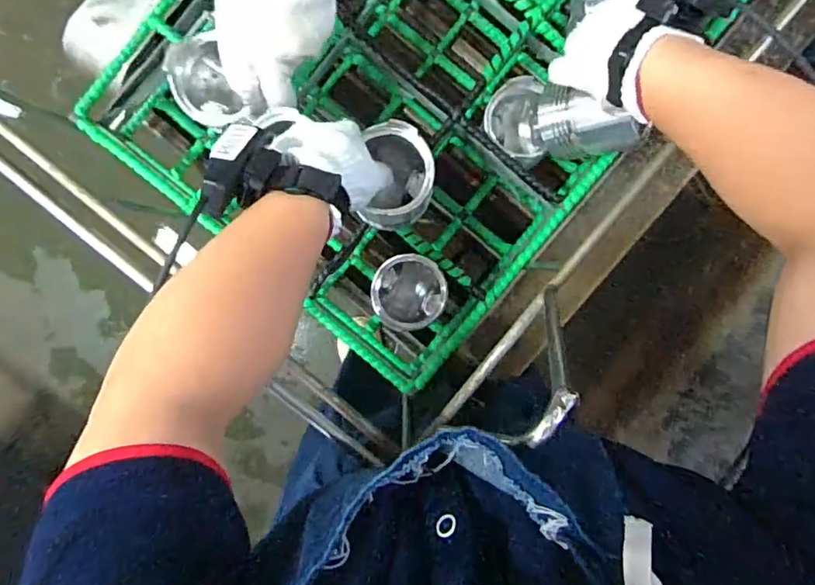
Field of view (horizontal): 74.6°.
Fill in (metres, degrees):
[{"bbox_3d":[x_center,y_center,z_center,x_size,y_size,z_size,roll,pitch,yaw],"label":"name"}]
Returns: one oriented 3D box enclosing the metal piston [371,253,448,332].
[{"bbox_3d":[0.001,-0.001,0.618,0.081,0.071,0.083,12,92,-2],"label":"metal piston"}]

